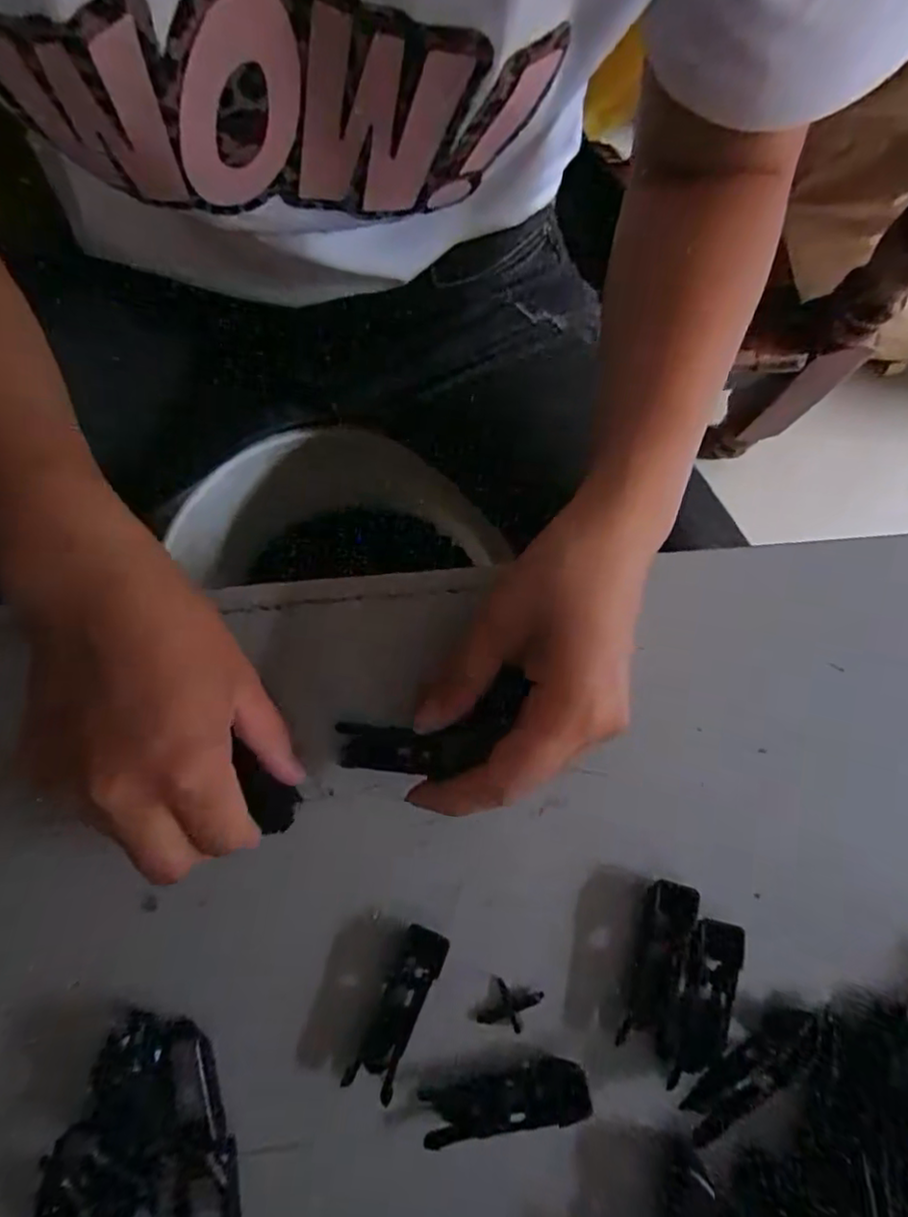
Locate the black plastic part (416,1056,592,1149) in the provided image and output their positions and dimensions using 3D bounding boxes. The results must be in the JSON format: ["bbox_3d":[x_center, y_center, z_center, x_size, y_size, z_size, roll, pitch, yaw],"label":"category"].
[{"bbox_3d":[0.021,0.198,0.251,0.066,0.006,0.021,-11,83,-2],"label":"black plastic part"}]

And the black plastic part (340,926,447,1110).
[{"bbox_3d":[-0.023,0.164,0.256,0.019,0.011,0.065,23,83,2],"label":"black plastic part"}]

